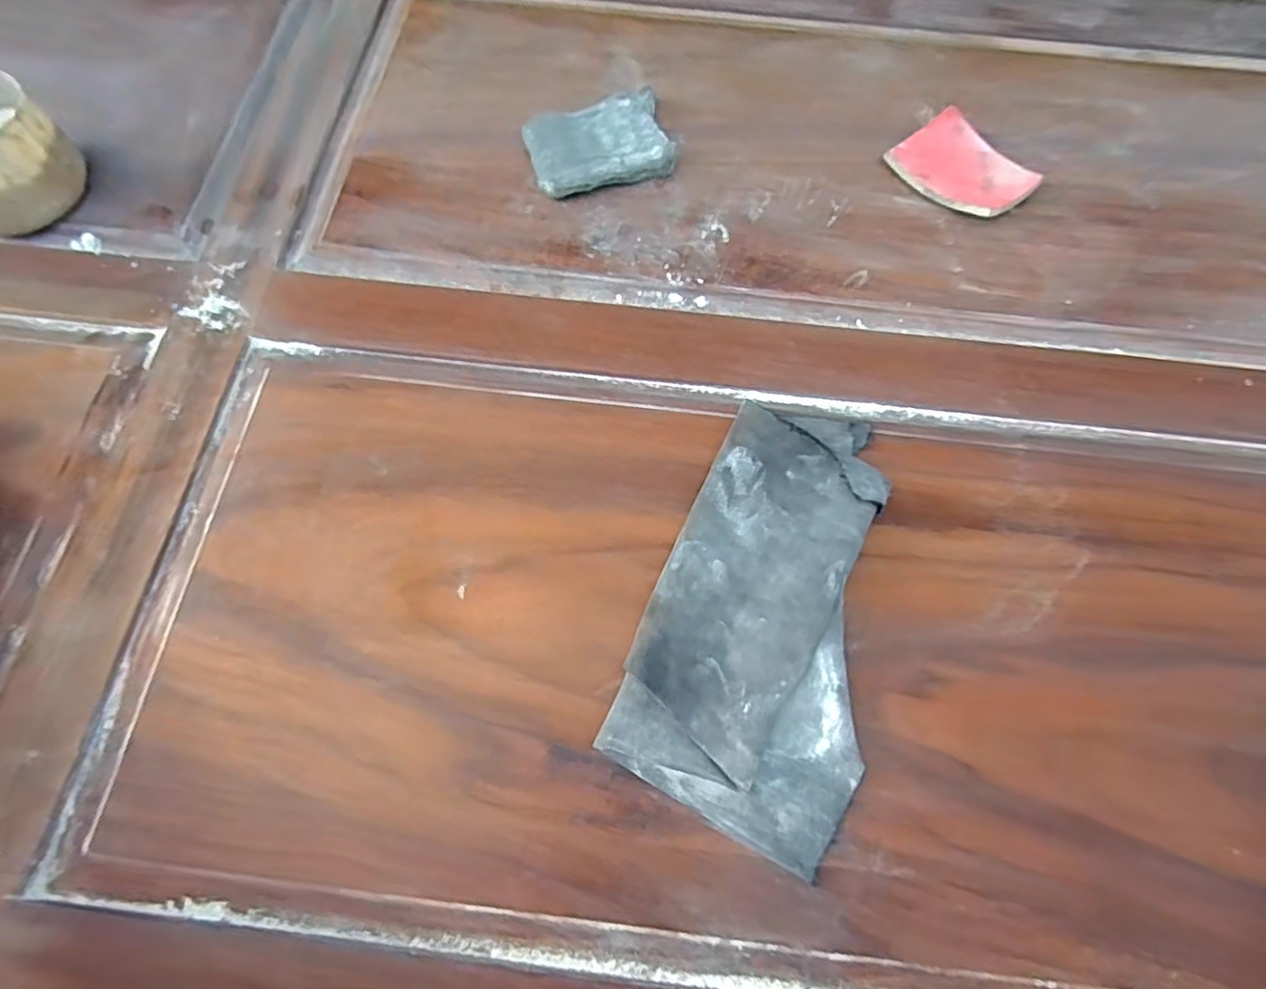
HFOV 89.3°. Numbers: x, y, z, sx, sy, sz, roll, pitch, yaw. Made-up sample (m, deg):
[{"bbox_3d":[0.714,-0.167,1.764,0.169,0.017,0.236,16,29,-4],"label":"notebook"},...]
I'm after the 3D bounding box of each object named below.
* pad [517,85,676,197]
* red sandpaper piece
[{"bbox_3d":[-0.027,-0.277,0.508,0.111,0.015,0.083,-19,70,-8],"label":"pad"},{"bbox_3d":[0.259,-0.256,0.505,0.075,0.015,0.099,-37,74,-14],"label":"red sandpaper piece"}]

